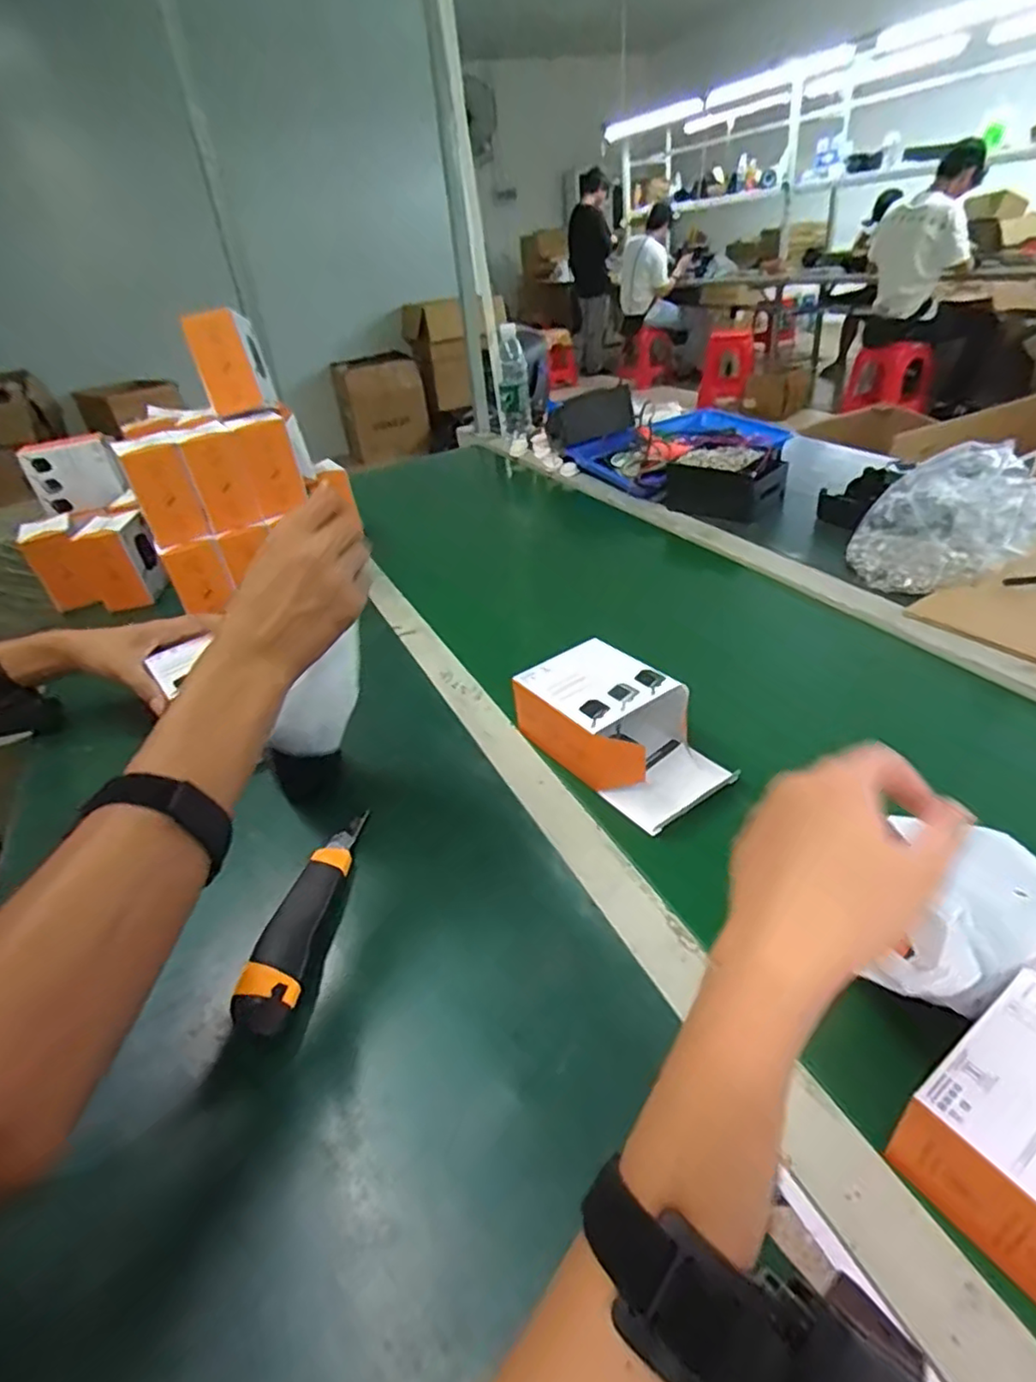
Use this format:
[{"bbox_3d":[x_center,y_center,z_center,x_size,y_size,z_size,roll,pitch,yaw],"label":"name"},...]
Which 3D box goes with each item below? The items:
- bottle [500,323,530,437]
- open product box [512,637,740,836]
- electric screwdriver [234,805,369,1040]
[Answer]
[{"bbox_3d":[-0.008,-0.671,1.443,0.065,0.226,0.085,-7,34,2],"label":"bottle"},{"bbox_3d":[0.089,0.029,0.559,0.106,0.070,0.174,-27,40,-29],"label":"open product box"},{"bbox_3d":[-0.147,0.152,0.456,0.037,0.027,0.171,0,34,7],"label":"electric screwdriver"}]

